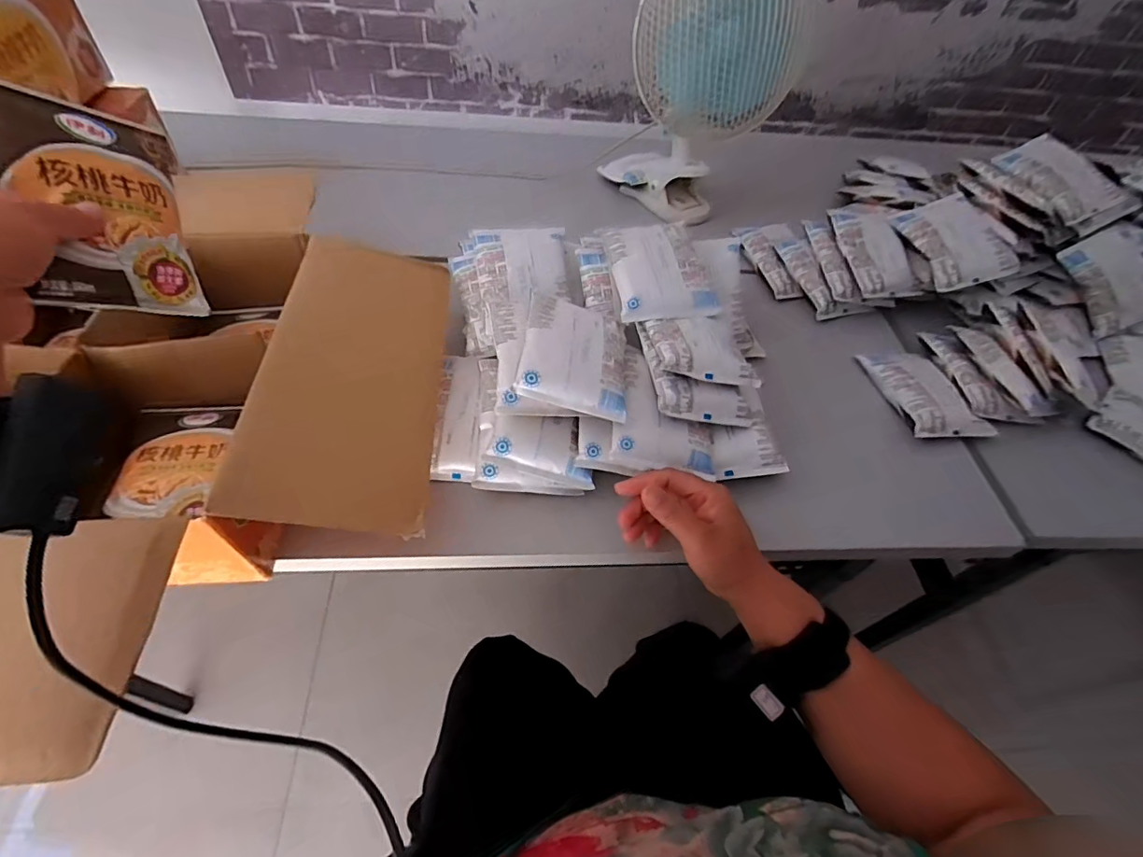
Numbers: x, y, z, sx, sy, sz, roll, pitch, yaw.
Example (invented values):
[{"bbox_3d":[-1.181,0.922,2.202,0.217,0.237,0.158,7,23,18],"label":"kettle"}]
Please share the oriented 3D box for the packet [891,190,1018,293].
[{"bbox_3d":[0.480,-0.236,0.645,0.100,0.026,0.127,-19,71,0],"label":"packet"}]

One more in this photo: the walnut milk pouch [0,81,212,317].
[{"bbox_3d":[-0.295,-0.142,0.327,0.097,0.016,0.131,-13,90,-60],"label":"walnut milk pouch"}]

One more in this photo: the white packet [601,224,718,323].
[{"bbox_3d":[0.090,-0.158,0.522,0.098,0.031,0.116,-5,53,-10],"label":"white packet"}]

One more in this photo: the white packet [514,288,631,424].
[{"bbox_3d":[0.004,-0.070,0.462,0.090,0.027,0.125,6,52,-1],"label":"white packet"}]

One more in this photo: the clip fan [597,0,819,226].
[{"bbox_3d":[0.173,-0.446,0.686,0.227,0.310,0.126,13,53,4],"label":"clip fan"}]

